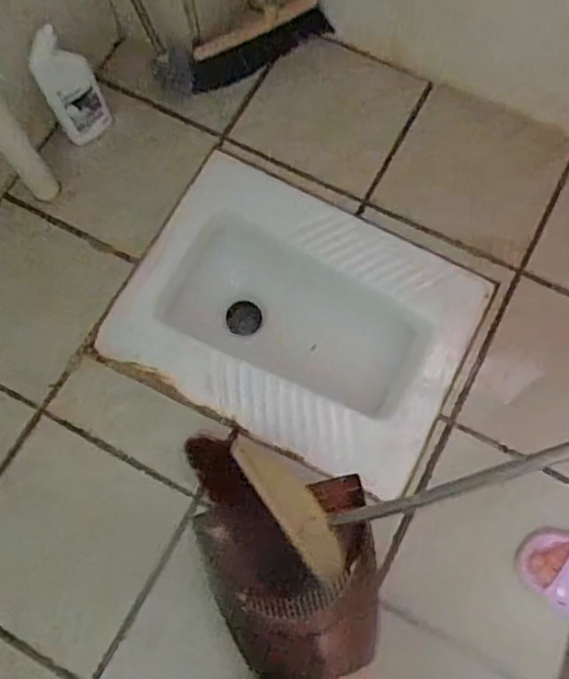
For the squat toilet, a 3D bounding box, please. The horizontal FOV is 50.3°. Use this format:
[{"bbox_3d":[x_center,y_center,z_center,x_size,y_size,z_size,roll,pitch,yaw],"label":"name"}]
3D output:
[{"bbox_3d":[0.014,-0.026,1.117,0.579,0.194,0.433,29,72,9],"label":"squat toilet"}]

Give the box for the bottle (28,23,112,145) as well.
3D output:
[{"bbox_3d":[-0.377,-0.445,1.068,0.097,0.179,0.090,0,71,-1],"label":"bottle"}]

